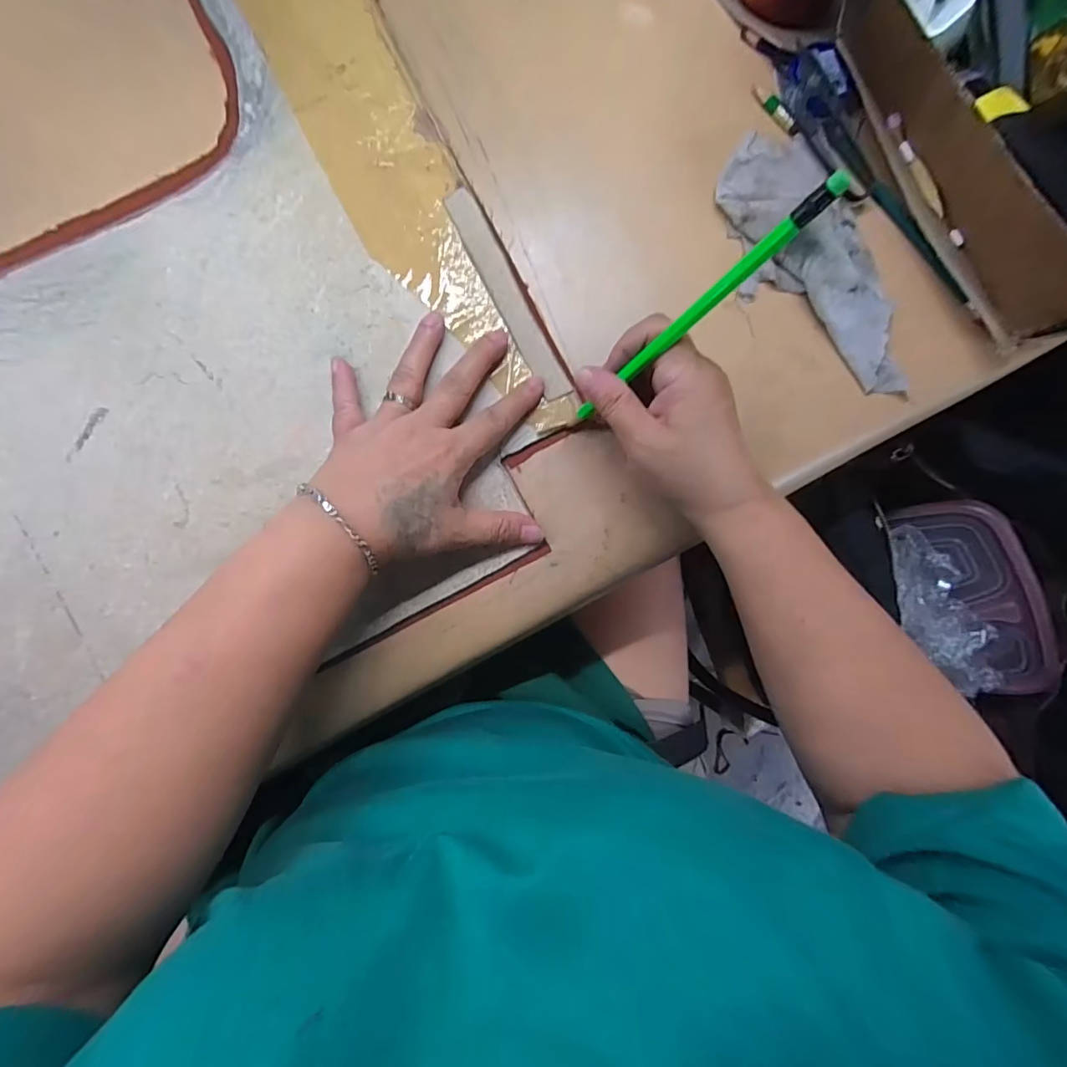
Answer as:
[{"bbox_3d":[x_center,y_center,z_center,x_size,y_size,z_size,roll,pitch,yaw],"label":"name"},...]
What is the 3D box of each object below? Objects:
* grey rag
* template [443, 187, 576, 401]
[{"bbox_3d":[0.172,-0.163,0.308,0.085,0.021,0.164,-13,90,-5],"label":"grey rag"},{"bbox_3d":[-0.015,-0.142,0.302,0.020,0.004,0.133,-29,91,-5],"label":"template"}]

